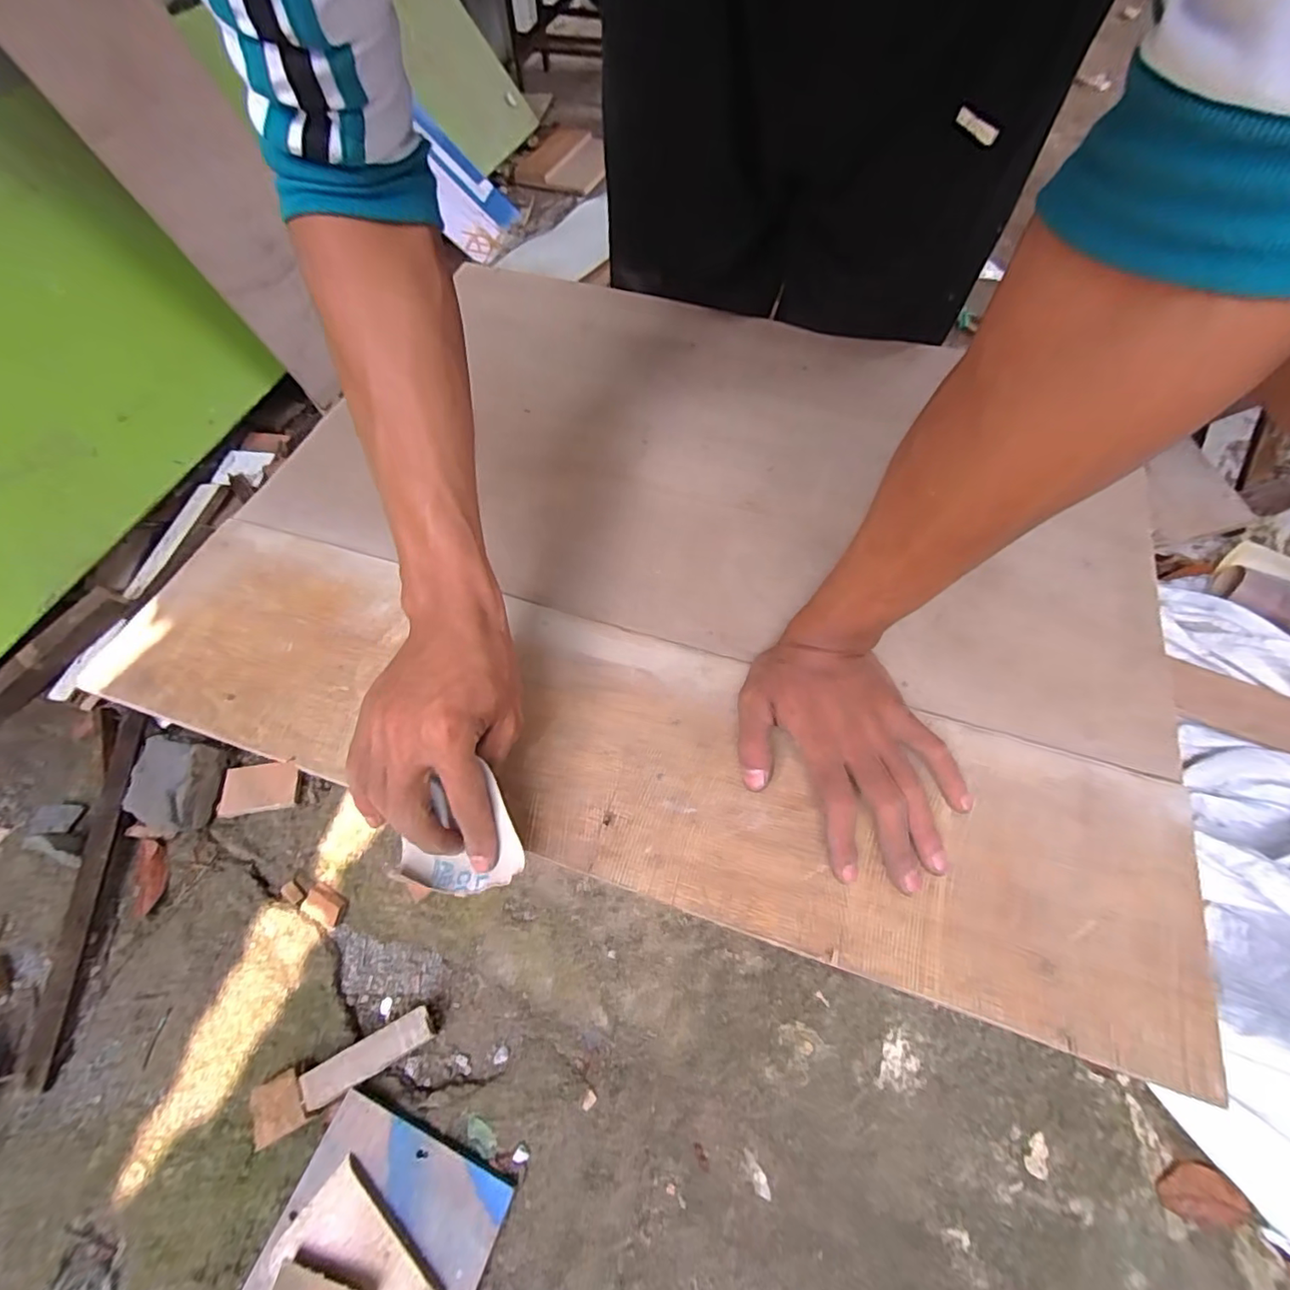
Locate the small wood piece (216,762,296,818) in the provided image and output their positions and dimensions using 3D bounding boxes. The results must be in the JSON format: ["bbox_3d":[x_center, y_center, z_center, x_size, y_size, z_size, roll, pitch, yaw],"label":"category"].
[{"bbox_3d":[-0.634,0.233,0.927,0.109,0.018,0.081,-6,59,-18],"label":"small wood piece"}]

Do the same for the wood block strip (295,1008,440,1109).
[{"bbox_3d":[-0.365,0.540,0.747,0.156,0.050,0.052,-20,63,-27],"label":"wood block strip"}]

